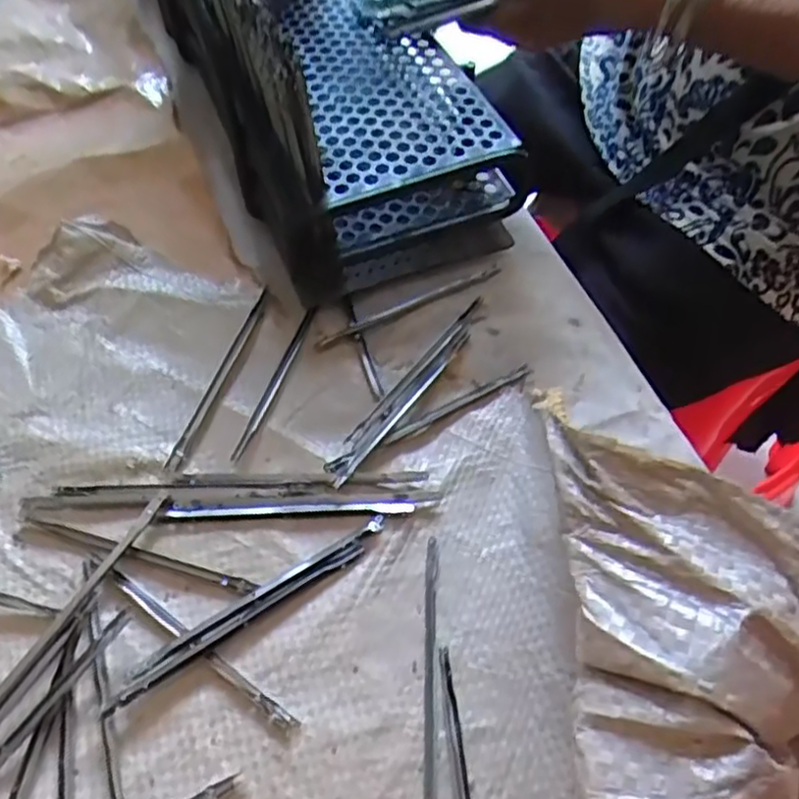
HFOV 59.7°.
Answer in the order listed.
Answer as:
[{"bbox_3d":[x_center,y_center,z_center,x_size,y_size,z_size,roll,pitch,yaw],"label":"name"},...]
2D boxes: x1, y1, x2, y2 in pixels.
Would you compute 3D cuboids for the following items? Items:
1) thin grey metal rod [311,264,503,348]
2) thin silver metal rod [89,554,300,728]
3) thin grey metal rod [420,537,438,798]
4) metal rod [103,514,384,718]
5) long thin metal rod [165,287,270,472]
[{"bbox_3d":[0.007,-0.057,0.418,0.126,0.005,0.009,-24,58,-17],"label":"thin grey metal rod"},{"bbox_3d":[-0.097,0.106,0.312,0.128,0.004,0.006,30,60,19],"label":"thin silver metal rod"},{"bbox_3d":[0.012,0.126,0.301,0.007,0.006,0.136,2,55,1],"label":"thin grey metal rod"},{"bbox_3d":[-0.066,0.094,0.318,0.139,0.007,0.013,-29,60,-20],"label":"metal rod"},{"bbox_3d":[-0.100,-0.015,0.391,0.009,0.007,0.126,14,56,9],"label":"long thin metal rod"}]

